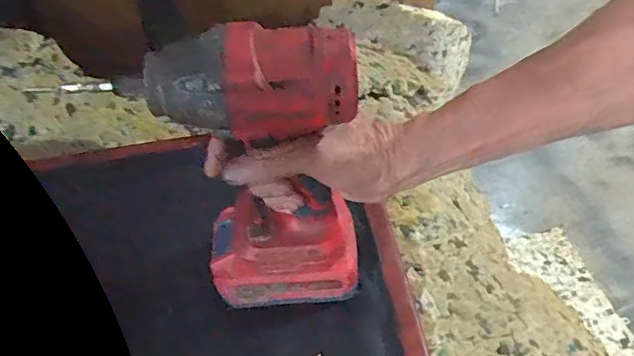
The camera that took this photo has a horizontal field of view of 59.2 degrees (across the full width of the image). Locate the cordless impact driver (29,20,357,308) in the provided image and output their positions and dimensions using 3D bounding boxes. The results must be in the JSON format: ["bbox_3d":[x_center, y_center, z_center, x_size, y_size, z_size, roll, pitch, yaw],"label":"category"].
[{"bbox_3d":[-0.046,0.003,0.408,0.144,0.256,0.067,-2,51,3],"label":"cordless impact driver"}]

